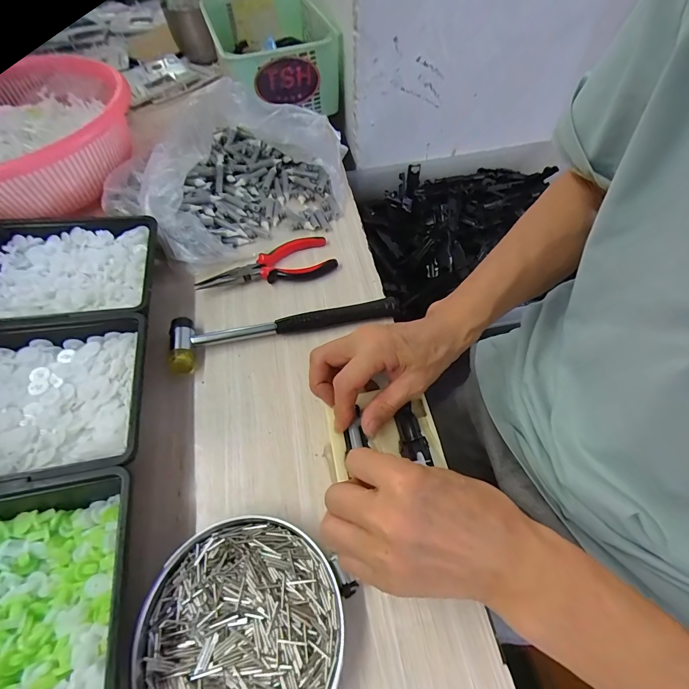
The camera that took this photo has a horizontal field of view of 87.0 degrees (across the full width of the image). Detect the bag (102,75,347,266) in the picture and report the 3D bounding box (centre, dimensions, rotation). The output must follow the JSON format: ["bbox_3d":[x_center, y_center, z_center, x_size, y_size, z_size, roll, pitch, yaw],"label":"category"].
[{"bbox_3d":[-0.142,-0.233,0.461,0.311,0.116,0.208,-23,59,-12],"label":"bag"}]

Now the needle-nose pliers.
[{"bbox_3d":[-0.092,-0.094,0.428,0.158,0.010,0.060,-14,59,-13],"label":"needle-nose pliers"}]

